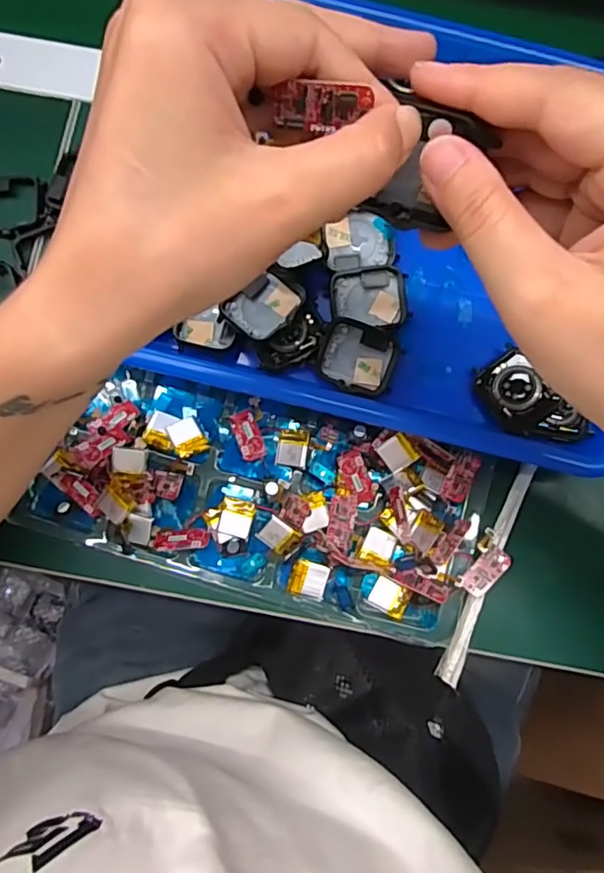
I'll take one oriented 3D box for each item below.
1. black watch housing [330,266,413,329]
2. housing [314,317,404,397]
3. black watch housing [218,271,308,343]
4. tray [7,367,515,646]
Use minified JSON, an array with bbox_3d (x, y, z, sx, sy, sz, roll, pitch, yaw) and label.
[{"bbox_3d":[0.039,-0.079,0.325,0.043,0.007,0.033,-6,80,-2],"label":"black watch housing"},{"bbox_3d":[0.031,-0.044,0.320,0.043,0.009,0.038,14,94,-2],"label":"housing"},{"bbox_3d":[-0.021,-0.071,0.312,0.032,0.010,0.039,39,81,6],"label":"black watch housing"},{"bbox_3d":[-0.018,0.034,0.317,0.249,0.024,0.117,16,80,2],"label":"tray"}]

